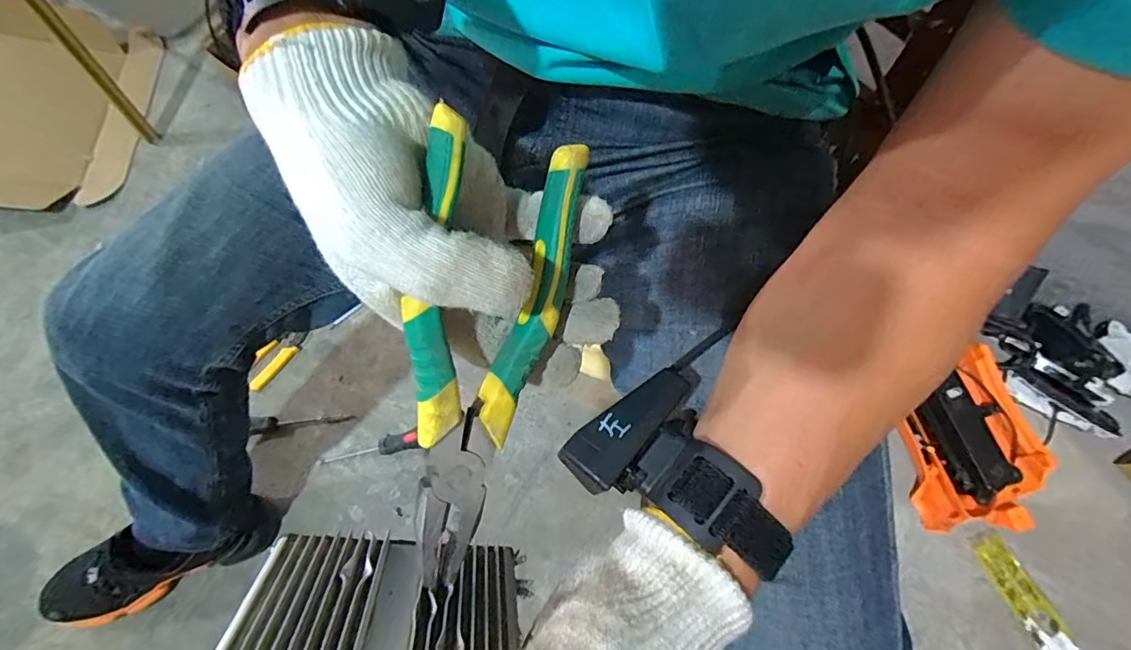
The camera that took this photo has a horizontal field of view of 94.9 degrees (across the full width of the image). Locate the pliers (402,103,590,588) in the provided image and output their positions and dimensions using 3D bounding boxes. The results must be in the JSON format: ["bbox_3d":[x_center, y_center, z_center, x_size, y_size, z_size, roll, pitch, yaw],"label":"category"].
[{"bbox_3d":[-0.042,0.013,0.227,0.062,0.020,0.194,11,94,-27],"label":"pliers"}]

